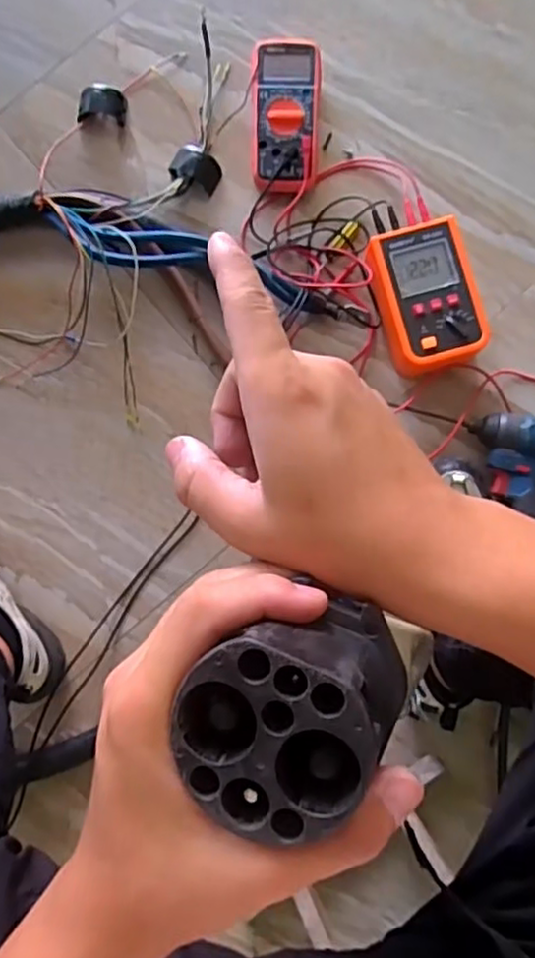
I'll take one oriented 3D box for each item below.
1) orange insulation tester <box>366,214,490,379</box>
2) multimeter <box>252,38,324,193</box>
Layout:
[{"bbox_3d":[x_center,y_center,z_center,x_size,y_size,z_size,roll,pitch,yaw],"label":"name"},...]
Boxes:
[{"bbox_3d":[0.182,-0.206,0.773,0.104,0.068,0.164,-16,84,-3],"label":"orange insulation tester"},{"bbox_3d":[0.021,-0.433,0.800,0.080,0.046,0.180,3,83,-1],"label":"multimeter"}]

